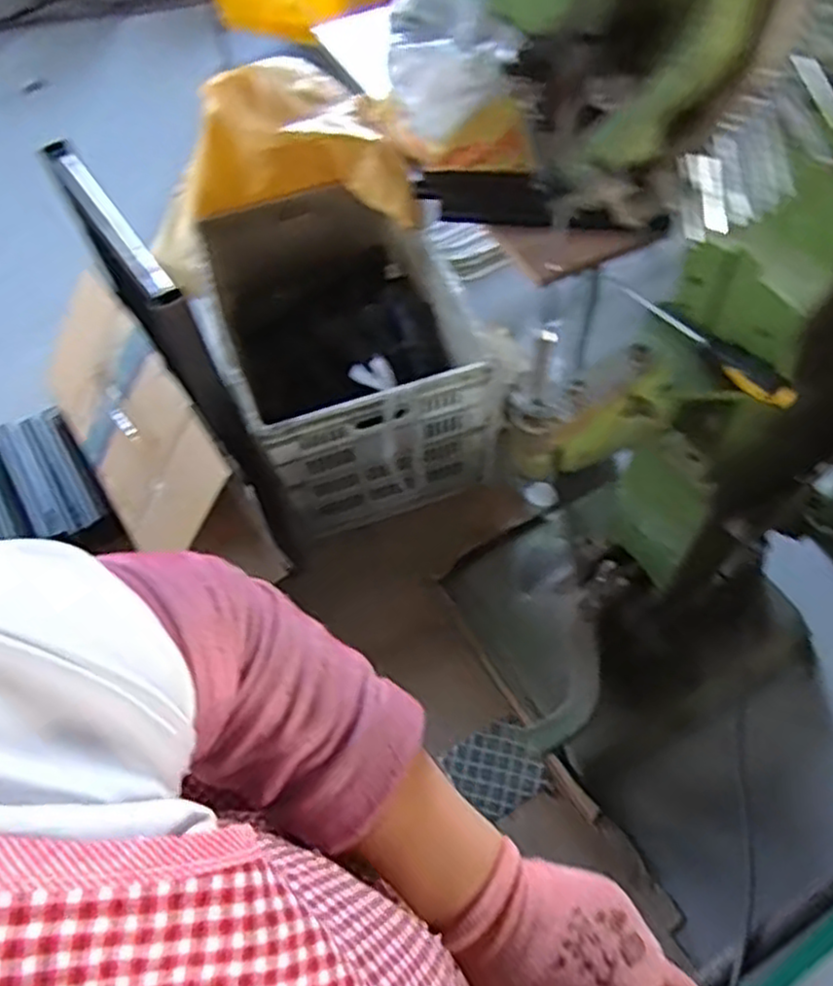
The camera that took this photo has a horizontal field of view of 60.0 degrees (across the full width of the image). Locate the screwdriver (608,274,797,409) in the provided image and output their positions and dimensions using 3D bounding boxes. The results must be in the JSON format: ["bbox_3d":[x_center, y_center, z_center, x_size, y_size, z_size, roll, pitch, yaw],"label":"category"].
[{"bbox_3d":[0.312,-0.159,0.777,0.030,0.025,0.213,-39,63,-19],"label":"screwdriver"}]

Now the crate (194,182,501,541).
[{"bbox_3d":[-0.177,-0.327,1.620,0.479,0.373,0.680,-20,59,-8],"label":"crate"}]

